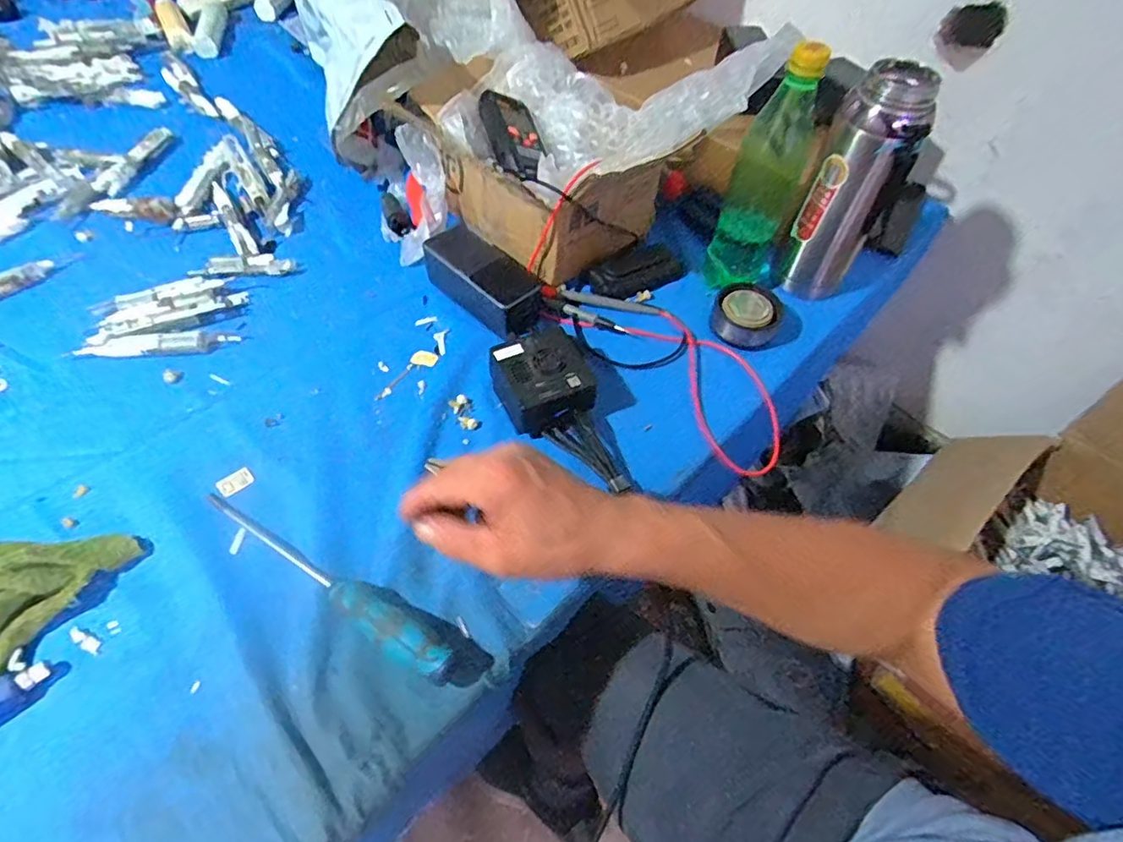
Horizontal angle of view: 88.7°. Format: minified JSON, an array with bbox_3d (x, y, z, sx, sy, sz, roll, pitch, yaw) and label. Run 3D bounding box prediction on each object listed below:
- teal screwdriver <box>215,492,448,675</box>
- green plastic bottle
[{"bbox_3d":[-0.176,0.109,0.419,0.237,0.032,0.027,29,57,15],"label":"teal screwdriver"},{"bbox_3d":[0.198,-0.236,0.550,0.072,0.225,0.072,6,54,0],"label":"green plastic bottle"}]

